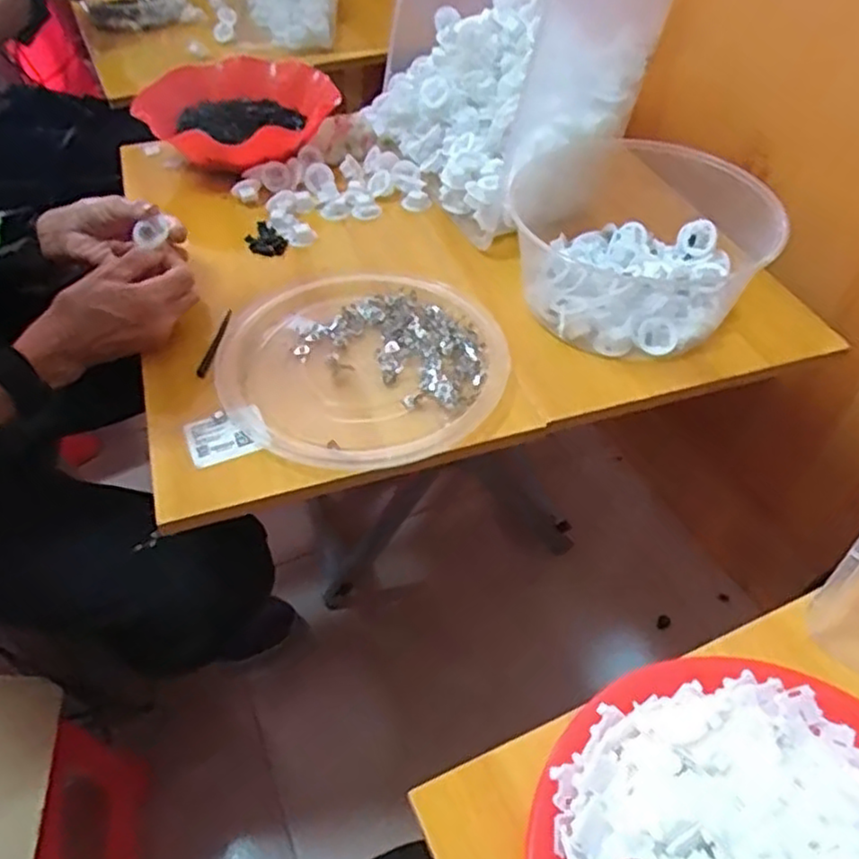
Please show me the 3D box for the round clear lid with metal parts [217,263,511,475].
[{"bbox_3d":[-0.055,-0.060,0.600,0.227,0.017,0.228,0,48,0],"label":"round clear lid with metal parts"}]

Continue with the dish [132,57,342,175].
[{"bbox_3d":[-0.235,-0.381,0.862,0.210,0.064,0.232,-31,55,-25],"label":"dish"}]

